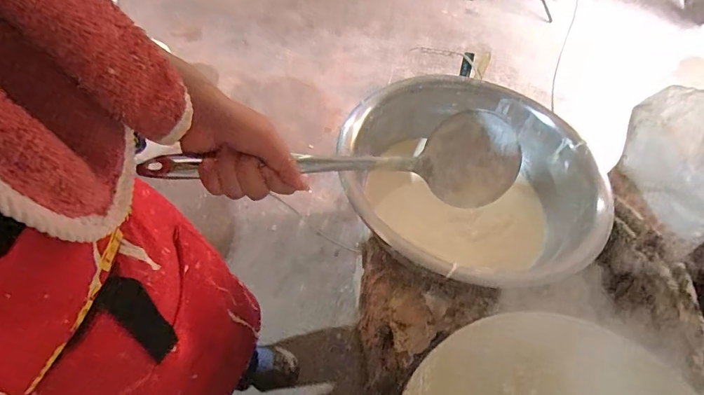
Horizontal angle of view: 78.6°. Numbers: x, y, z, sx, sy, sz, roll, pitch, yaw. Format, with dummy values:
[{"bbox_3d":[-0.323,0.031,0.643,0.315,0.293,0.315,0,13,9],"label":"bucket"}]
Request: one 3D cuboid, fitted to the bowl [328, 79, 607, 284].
[{"bbox_3d":[0.209,-0.042,0.875,0.496,0.173,0.460,2,53,-3],"label":"bowl"}]

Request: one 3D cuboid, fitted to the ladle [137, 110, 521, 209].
[{"bbox_3d":[-0.011,-0.036,0.401,0.331,0.064,0.091,-1,53,-12],"label":"ladle"}]

